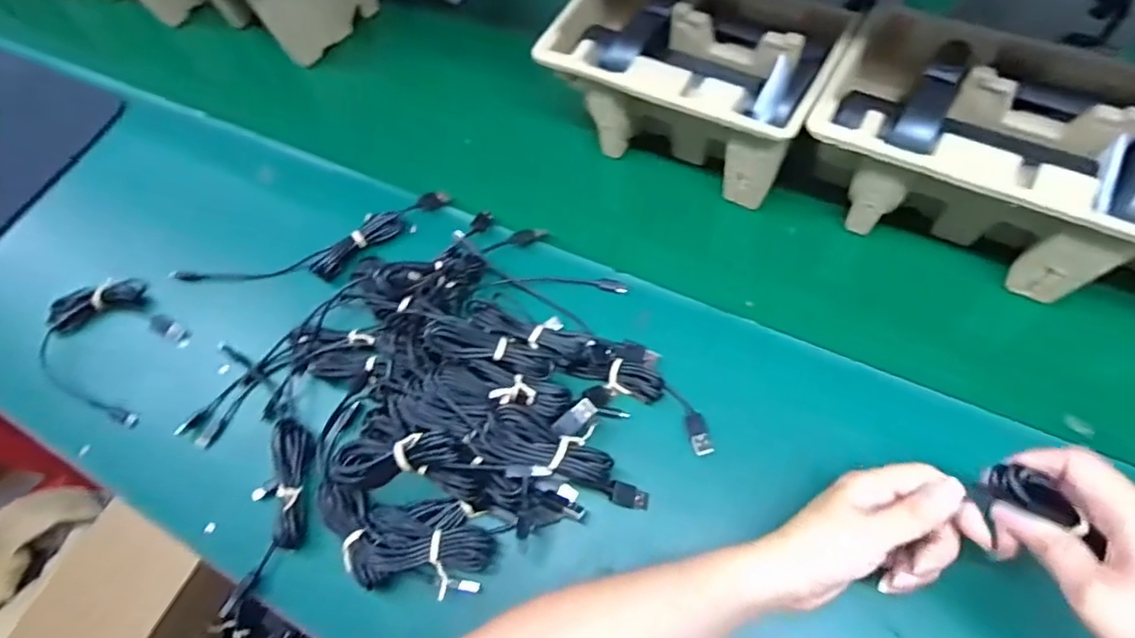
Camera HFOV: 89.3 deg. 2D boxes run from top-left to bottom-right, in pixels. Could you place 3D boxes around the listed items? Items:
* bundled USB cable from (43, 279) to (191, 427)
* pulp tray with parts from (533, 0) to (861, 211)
[{"bbox_3d":[-0.406,0.016,0.512,0.148,0.026,0.108,23,62,14],"label":"bundled USB cable"},{"bbox_3d":[0.100,-0.201,0.502,0.216,0.109,0.141,25,63,15],"label":"pulp tray with parts"}]

